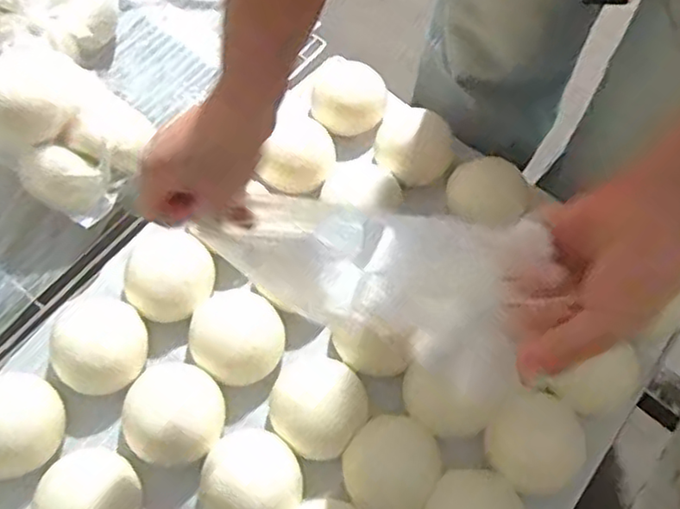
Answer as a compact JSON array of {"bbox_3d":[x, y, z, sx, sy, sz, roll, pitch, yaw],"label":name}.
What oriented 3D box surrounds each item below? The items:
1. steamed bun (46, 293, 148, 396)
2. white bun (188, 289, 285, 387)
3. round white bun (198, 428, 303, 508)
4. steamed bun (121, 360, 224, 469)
[{"bbox_3d":[-0.231,0.084,0.624,0.092,0.049,0.086,1,65,-1],"label":"steamed bun"},{"bbox_3d":[-0.101,0.077,0.634,0.096,0.041,0.088,1,65,-1],"label":"white bun"},{"bbox_3d":[-0.078,0.203,0.579,0.084,0.038,0.090,1,65,-1],"label":"round white bun"},{"bbox_3d":[-0.154,0.143,0.596,0.087,0.054,0.102,-38,71,-17],"label":"steamed bun"}]

